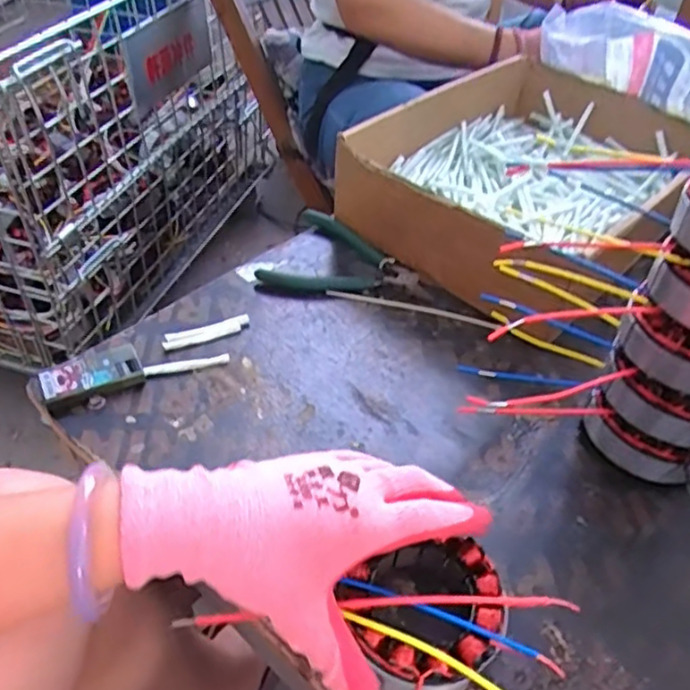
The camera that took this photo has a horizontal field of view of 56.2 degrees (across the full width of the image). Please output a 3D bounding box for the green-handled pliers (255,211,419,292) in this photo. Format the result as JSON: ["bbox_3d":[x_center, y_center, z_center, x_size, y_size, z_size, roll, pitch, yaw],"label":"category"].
[{"bbox_3d":[0.002,-0.075,0.581,0.129,0.012,0.106,19,45,14],"label":"green-handled pliers"}]

